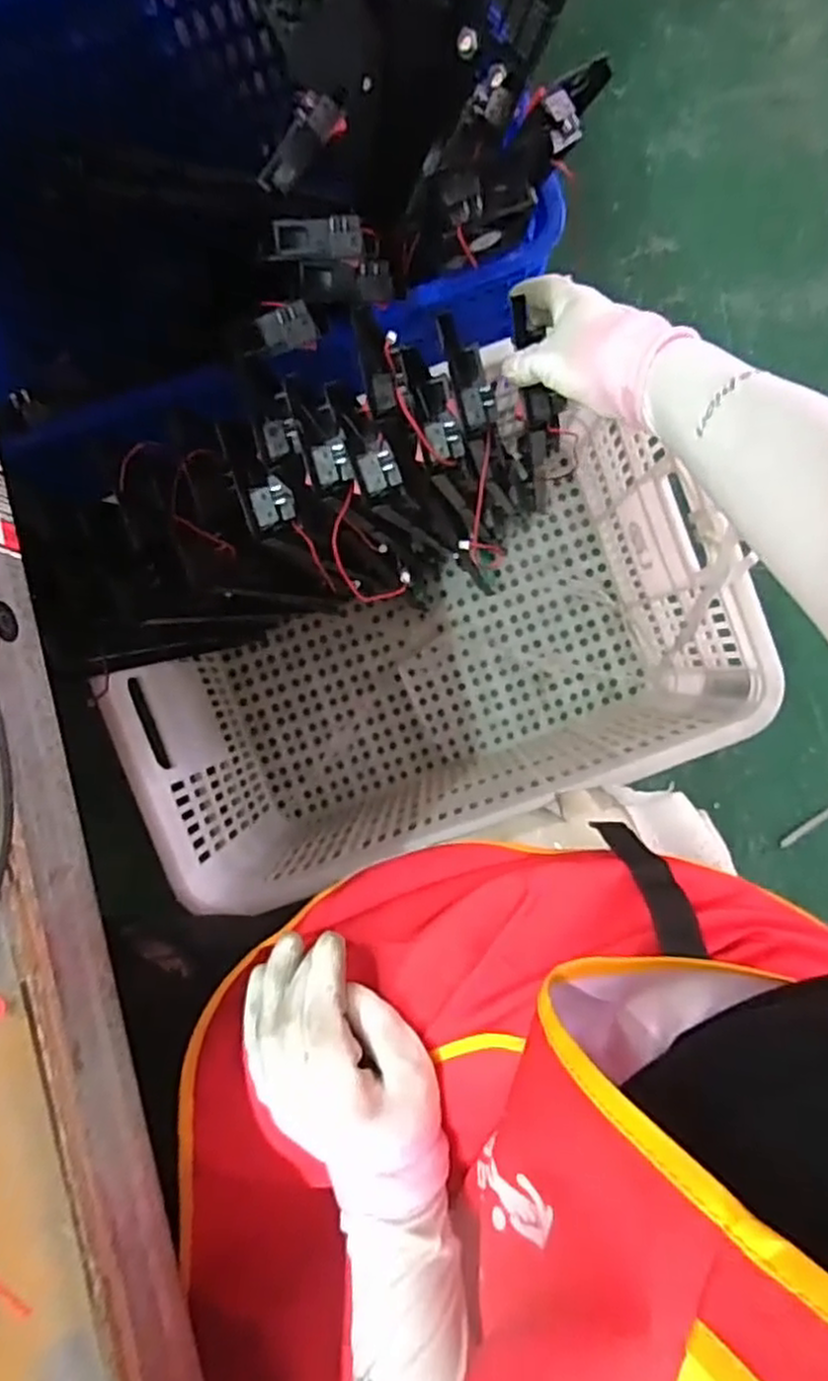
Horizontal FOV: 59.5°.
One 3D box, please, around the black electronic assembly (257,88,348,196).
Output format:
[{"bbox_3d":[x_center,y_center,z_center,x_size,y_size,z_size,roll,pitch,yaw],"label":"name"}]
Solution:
[{"bbox_3d":[-0.092,-0.452,0.594,0.088,0.036,0.030,-28,90,38],"label":"black electronic assembly"}]

